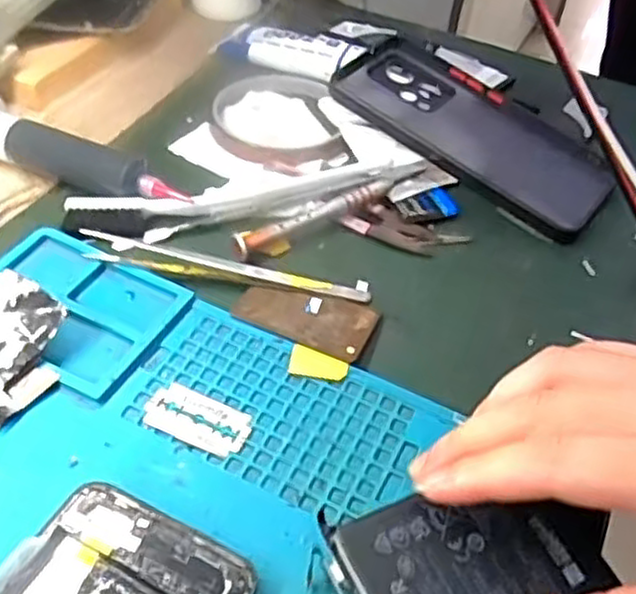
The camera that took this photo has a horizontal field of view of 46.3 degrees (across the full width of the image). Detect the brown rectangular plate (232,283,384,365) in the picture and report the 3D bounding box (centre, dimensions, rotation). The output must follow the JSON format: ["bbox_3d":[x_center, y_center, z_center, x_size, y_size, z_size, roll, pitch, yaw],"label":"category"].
[{"bbox_3d":[-0.005,0.007,0.338,0.061,0.004,0.035,21,47,13],"label":"brown rectangular plate"}]

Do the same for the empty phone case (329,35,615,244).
[{"bbox_3d":[0.090,-0.097,0.434,0.165,0.012,0.082,36,53,15],"label":"empty phone case"}]

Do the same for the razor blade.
[{"bbox_3d":[-0.048,0.047,0.295,0.043,0.004,0.023,21,47,13],"label":"razor blade"}]

